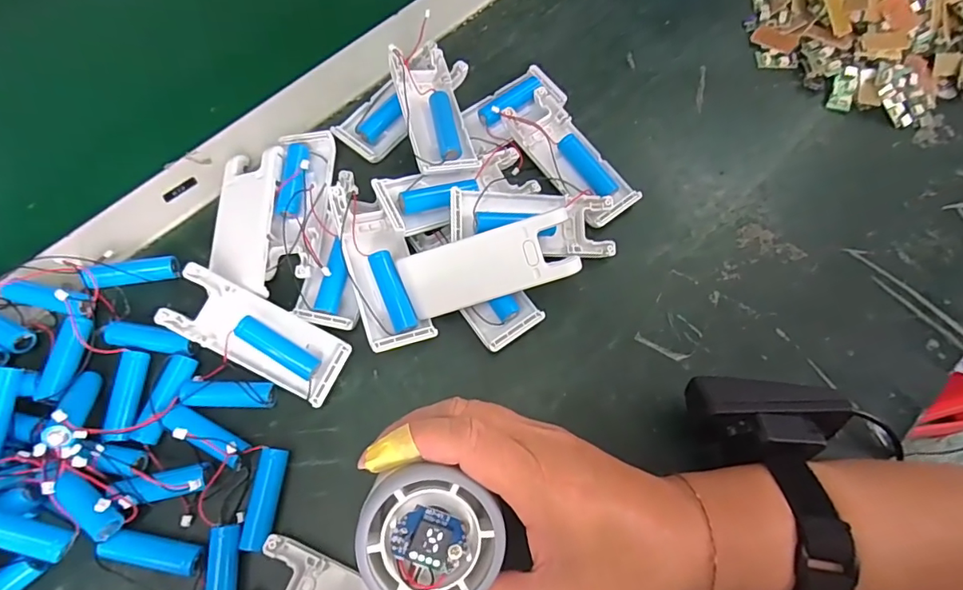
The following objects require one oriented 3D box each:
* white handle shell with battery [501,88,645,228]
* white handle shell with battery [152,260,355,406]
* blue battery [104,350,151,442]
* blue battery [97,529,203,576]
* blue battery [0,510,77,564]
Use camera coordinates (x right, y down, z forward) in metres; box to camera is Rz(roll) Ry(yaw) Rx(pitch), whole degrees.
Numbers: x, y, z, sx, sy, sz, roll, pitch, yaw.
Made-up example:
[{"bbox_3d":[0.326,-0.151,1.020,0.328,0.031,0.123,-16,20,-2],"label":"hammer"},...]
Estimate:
[{"bbox_3d":[0.060,-0.094,0.342,0.041,0.017,0.102,-35,74,-13],"label":"white handle shell with battery"},{"bbox_3d":[-0.128,0.023,0.292,0.102,0.022,0.039,26,87,2],"label":"white handle shell with battery"},{"bbox_3d":[-0.199,0.056,0.283,0.013,0.010,0.051,-5,70,-3],"label":"blue battery"},{"bbox_3d":[-0.166,0.131,0.255,0.047,0.012,0.015,11,70,3],"label":"blue battery"},{"bbox_3d":[-0.225,0.115,0.243,0.052,0.014,0.015,24,70,-12],"label":"blue battery"}]

